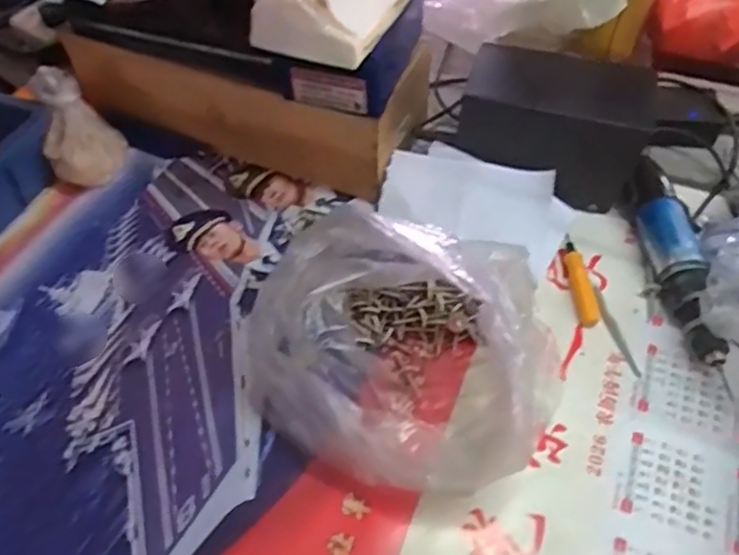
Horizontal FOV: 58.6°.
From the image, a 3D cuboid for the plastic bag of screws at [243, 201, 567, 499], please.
[{"bbox_3d":[0.022,0.046,0.459,0.226,0.107,0.180,5,50,5],"label":"plastic bag of screws"}]

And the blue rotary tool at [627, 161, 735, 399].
[{"bbox_3d":[0.257,-0.013,0.545,0.052,0.045,0.219,-1,50,0],"label":"blue rotary tool"}]

